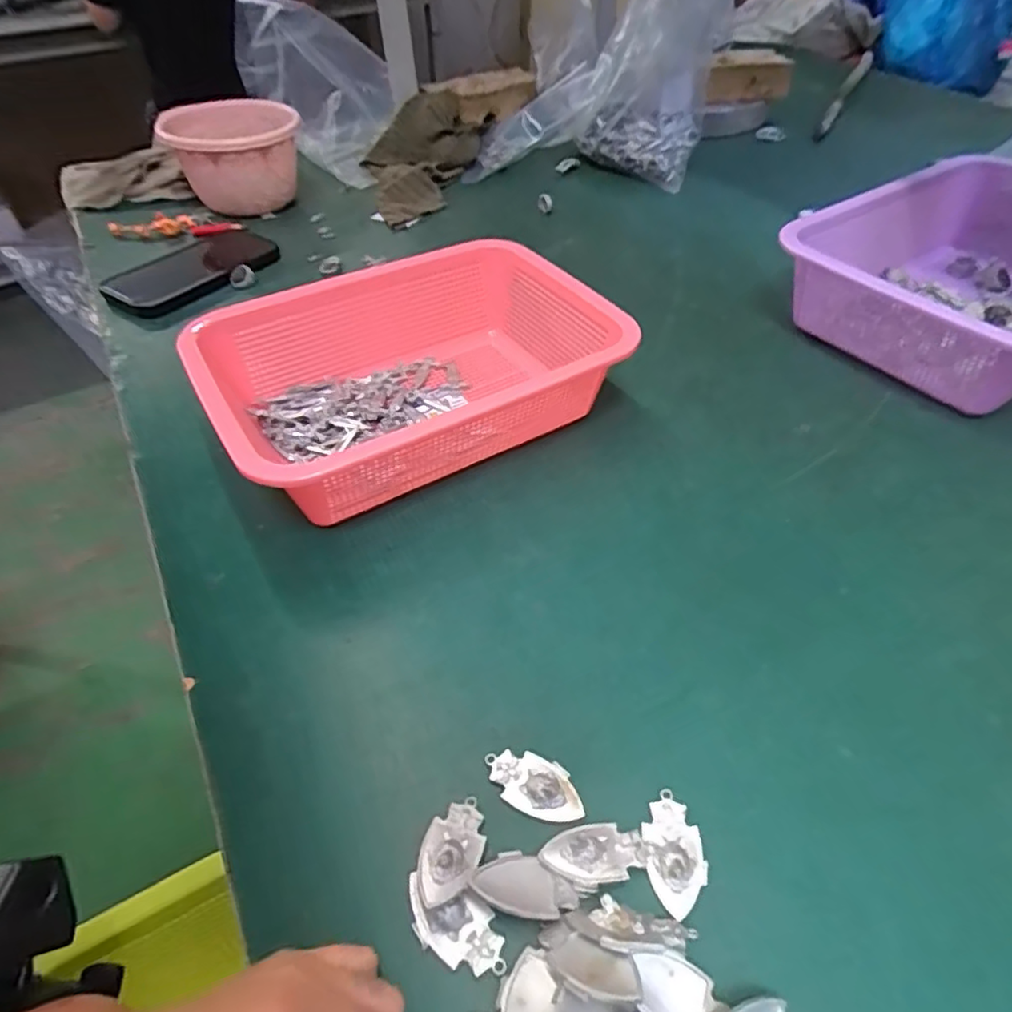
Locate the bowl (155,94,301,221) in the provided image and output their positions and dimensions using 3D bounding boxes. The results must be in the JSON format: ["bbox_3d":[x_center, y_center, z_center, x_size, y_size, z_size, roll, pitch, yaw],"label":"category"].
[{"bbox_3d":[-0.294,-0.380,0.694,0.138,0.091,0.122,-19,49,-15],"label":"bowl"}]

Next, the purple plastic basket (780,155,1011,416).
[{"bbox_3d":[0.424,-0.208,0.533,0.350,0.082,0.232,-32,53,-24],"label":"purple plastic basket"}]

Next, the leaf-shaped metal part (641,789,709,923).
[{"bbox_3d":[0.070,0.143,0.260,0.024,0.004,0.045,-7,47,-3],"label":"leaf-shaped metal part"}]

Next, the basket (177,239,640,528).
[{"bbox_3d":[-0.061,-0.090,0.442,0.265,0.084,0.200,-28,51,-21],"label":"basket"}]

